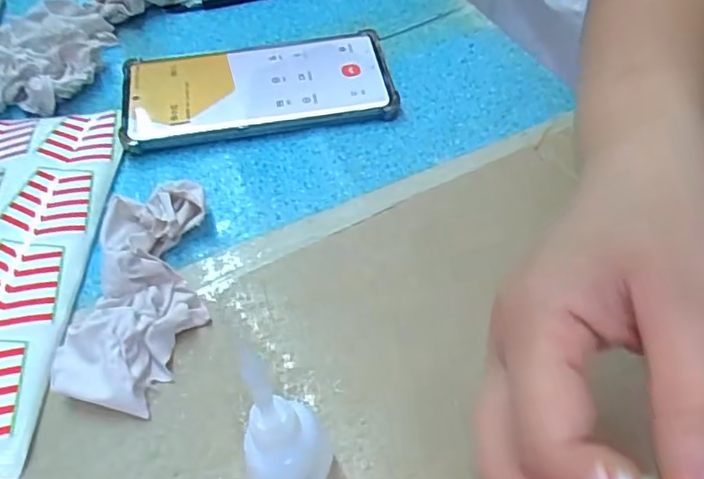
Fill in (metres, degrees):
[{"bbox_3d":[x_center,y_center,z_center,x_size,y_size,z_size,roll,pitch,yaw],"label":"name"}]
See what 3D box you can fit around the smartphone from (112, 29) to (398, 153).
[{"bbox_3d":[-0.059,-0.099,0.374,0.166,0.013,0.079,-10,52,-3],"label":"smartphone"}]

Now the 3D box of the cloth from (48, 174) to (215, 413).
[{"bbox_3d":[-0.103,0.022,0.279,0.062,0.021,0.117,-9,52,-2],"label":"cloth"}]

